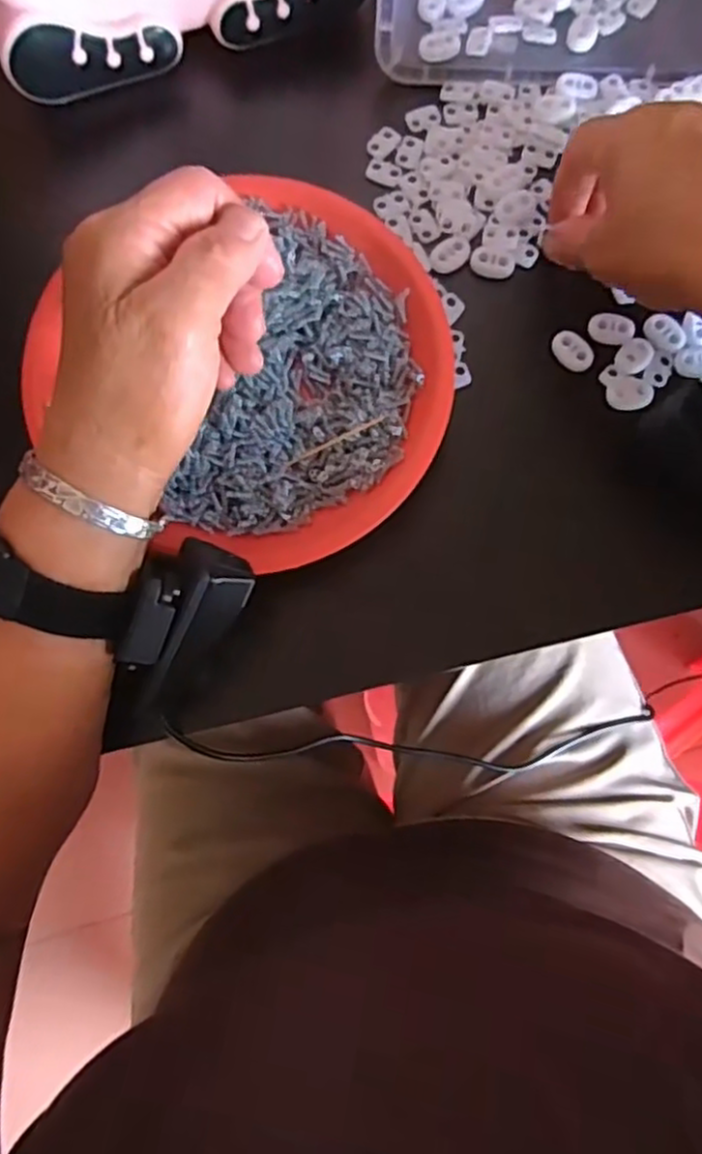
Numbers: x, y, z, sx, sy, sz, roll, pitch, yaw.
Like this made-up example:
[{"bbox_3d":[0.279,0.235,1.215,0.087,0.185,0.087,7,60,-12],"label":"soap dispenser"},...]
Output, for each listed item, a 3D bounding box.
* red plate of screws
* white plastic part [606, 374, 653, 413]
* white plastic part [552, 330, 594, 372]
[{"bbox_3d":[-0.041,-0.097,0.341,0.178,0.021,0.180,0,79,-1],"label":"red plate of screws"},{"bbox_3d":[0.139,-0.091,0.354,0.022,0.005,0.018,6,79,0],"label":"white plastic part"},{"bbox_3d":[0.112,-0.114,0.360,0.014,0.004,0.023,-42,83,-8],"label":"white plastic part"}]

